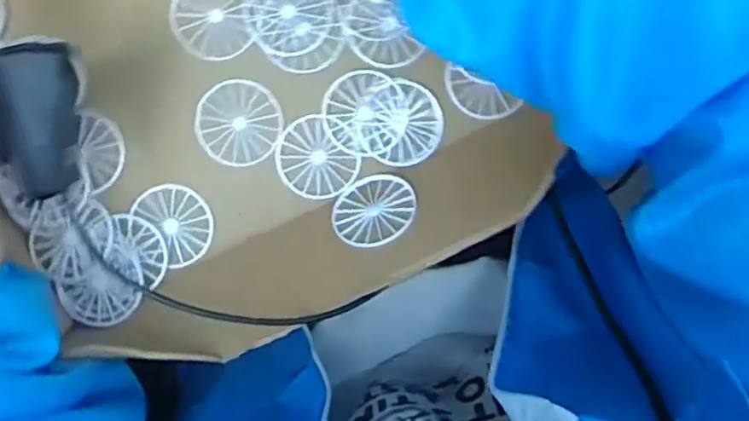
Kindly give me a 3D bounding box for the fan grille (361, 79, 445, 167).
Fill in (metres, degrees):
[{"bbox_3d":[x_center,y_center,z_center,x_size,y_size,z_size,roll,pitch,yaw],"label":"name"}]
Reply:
[{"bbox_3d":[0.016,-0.053,0.403,0.048,0.004,0.049,-8,98,-3],"label":"fan grille"}]

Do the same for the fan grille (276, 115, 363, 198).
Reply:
[{"bbox_3d":[-0.034,-0.032,0.406,0.048,0.004,0.049,-12,98,-2],"label":"fan grille"}]

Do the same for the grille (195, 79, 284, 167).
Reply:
[{"bbox_3d":[-0.082,-0.053,0.404,0.050,0.004,0.050,-12,98,-2],"label":"grille"}]

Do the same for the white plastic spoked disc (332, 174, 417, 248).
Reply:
[{"bbox_3d":[0.000,0.000,0.395,0.050,0.048,0.005,-27,138,0],"label":"white plastic spoked disc"}]

